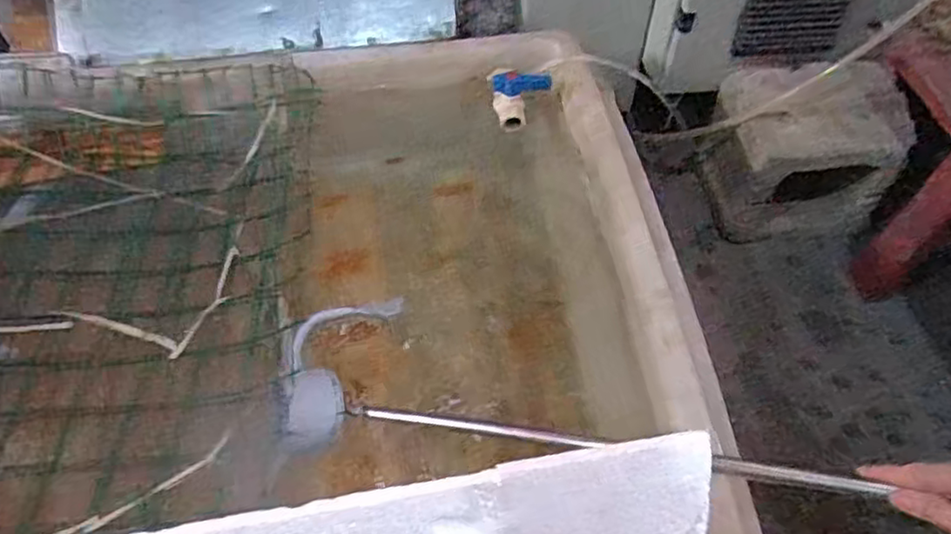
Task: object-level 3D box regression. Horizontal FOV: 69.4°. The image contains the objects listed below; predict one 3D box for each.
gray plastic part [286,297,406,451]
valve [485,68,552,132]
[{"bbox_3d":[-0.151,0.095,0.718,0.079,0.042,0.196,16,56,11],"label":"gray plastic part"},{"bbox_3d":[0.056,-0.232,0.924,0.089,0.055,0.077,6,54,5],"label":"valve"}]

